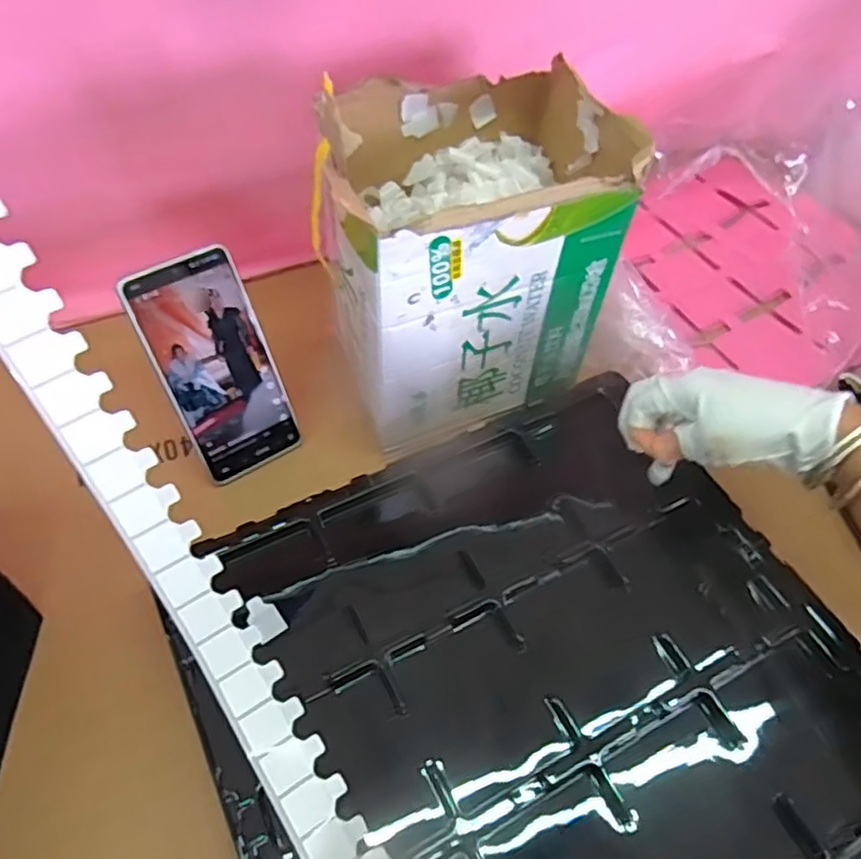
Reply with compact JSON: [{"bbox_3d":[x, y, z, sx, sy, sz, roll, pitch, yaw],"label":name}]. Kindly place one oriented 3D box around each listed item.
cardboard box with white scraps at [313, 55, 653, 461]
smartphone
[{"bbox_3d":[0.018,-0.129,0.506,0.192,0.212,0.164,-14,58,-14],"label":"cardboard box with white scraps"},{"bbox_3d":[-0.153,-0.043,0.489,0.076,0.165,0.007,-29,32,-22],"label":"smartphone"}]

